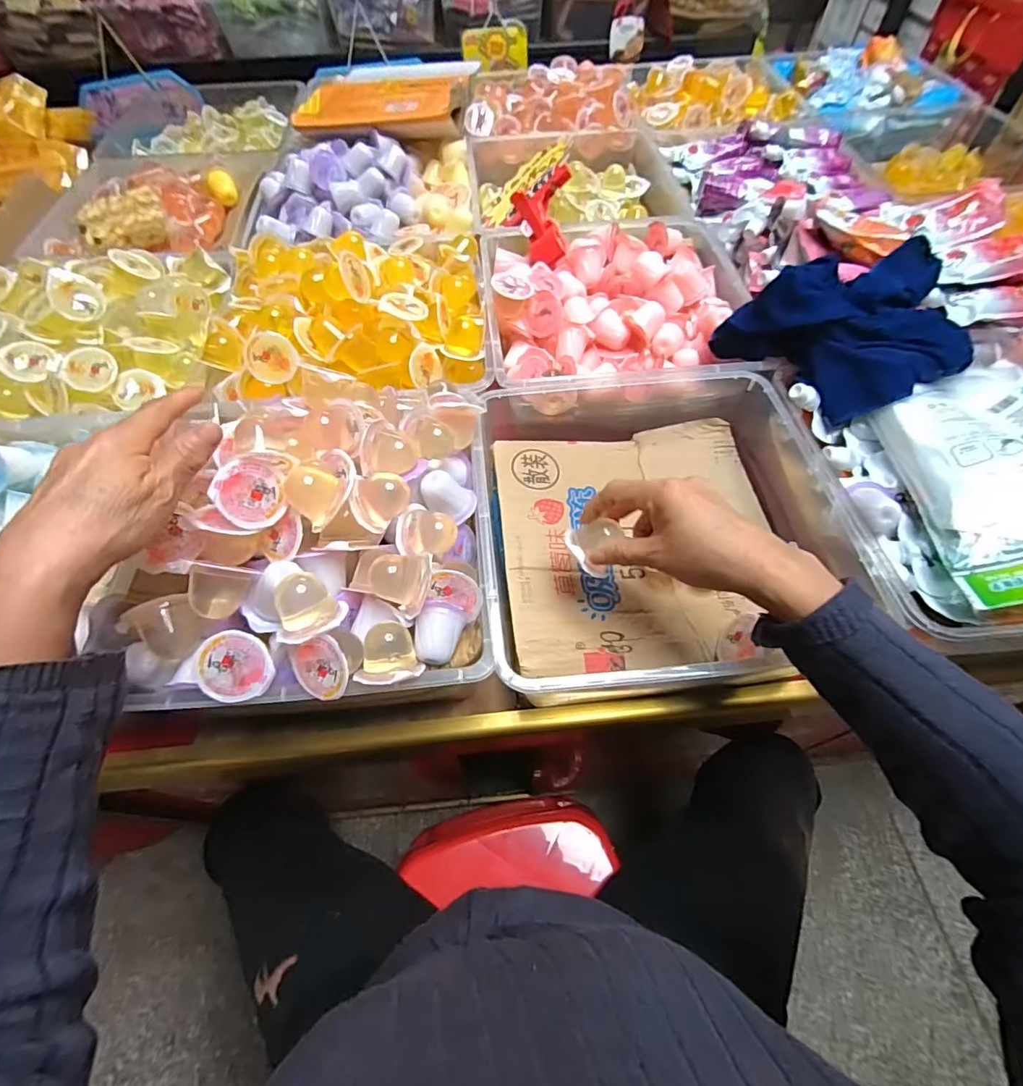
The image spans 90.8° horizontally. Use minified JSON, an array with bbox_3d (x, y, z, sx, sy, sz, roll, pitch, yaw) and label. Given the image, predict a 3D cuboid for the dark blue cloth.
[{"bbox_3d":[0.345,-0.218,0.503,0.178,0.080,0.187,-29,62,-15],"label":"dark blue cloth"}]

